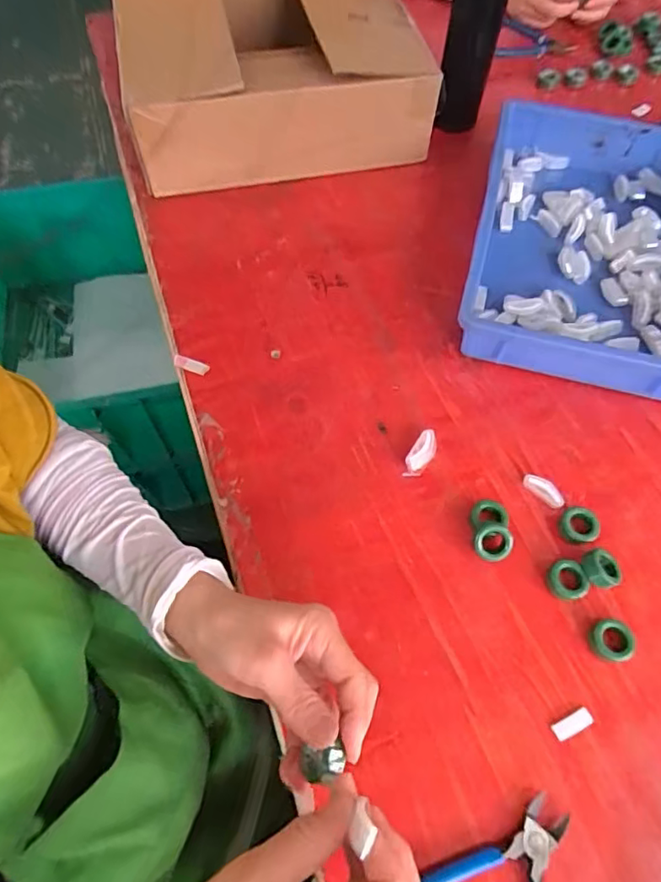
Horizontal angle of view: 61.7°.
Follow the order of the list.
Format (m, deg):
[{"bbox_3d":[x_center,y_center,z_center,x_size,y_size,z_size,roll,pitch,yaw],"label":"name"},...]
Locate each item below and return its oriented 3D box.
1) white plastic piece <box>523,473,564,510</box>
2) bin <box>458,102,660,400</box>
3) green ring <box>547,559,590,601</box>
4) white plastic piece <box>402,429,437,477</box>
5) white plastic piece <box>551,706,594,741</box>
[{"bbox_3d":[0.183,0.043,0.476,0.038,0.012,0.014,41,67,19],"label":"white plastic piece"},{"bbox_3d":[0.283,-0.216,0.595,0.248,0.062,0.370,17,61,7],"label":"bin"},{"bbox_3d":[0.188,0.110,0.441,0.029,0.008,0.031,-18,63,12],"label":"green ring"},{"bbox_3d":[0.081,0.012,0.493,0.020,0.008,0.047,28,76,11],"label":"white plastic piece"},{"bbox_3d":[0.174,0.203,0.397,0.031,0.004,0.012,-21,65,-14],"label":"white plastic piece"}]

